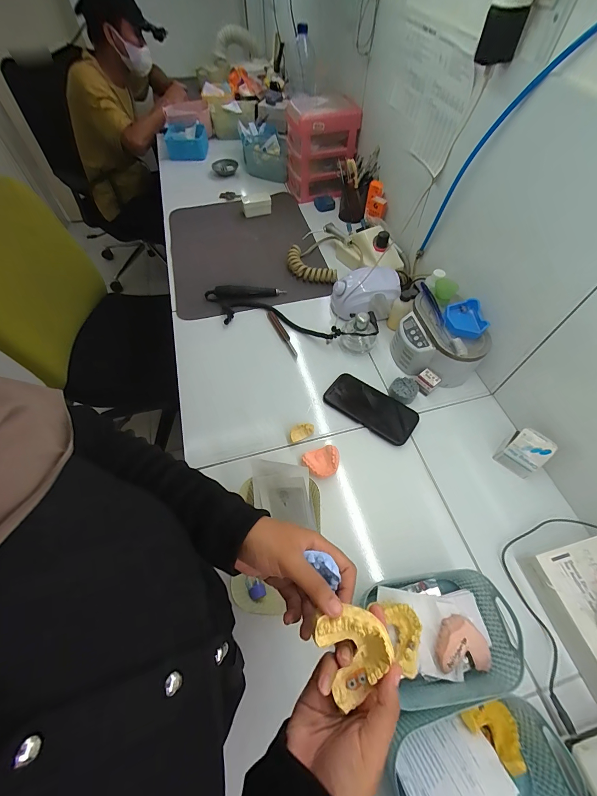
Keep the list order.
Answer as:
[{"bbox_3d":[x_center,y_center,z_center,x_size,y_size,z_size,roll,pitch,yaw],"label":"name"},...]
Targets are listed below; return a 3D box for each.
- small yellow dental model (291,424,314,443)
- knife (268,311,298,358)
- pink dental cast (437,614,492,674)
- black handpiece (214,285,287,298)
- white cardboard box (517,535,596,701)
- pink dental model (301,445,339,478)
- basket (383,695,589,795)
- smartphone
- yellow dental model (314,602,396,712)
[{"bbox_3d":[0.005,0.063,0.566,0.044,0.027,0.021,-26,62,-16],"label":"small yellow dental model"},{"bbox_3d":[-0.033,-0.143,0.696,0.020,0.011,0.137,-23,61,-14],"label":"knife"},{"bbox_3d":[0.194,0.292,0.378,0.059,0.025,0.054,-4,58,-3],"label":"pink dental cast"},{"bbox_3d":[-0.115,-0.252,0.755,0.160,0.030,0.037,-2,58,-2],"label":"black handpiece"},{"bbox_3d":[0.396,0.272,0.404,0.136,0.060,0.166,-12,59,-7],"label":"white cardboard box"},{"bbox_3d":[0.041,0.110,0.535,0.059,0.032,0.052,-22,61,-13],"label":"pink dental model"},{"bbox_3d":[0.181,0.383,0.325,0.164,0.071,0.124,-15,59,-9],"label":"basket"},{"bbox_3d":[0.135,0.018,0.595,0.168,0.010,0.079,30,71,16],"label":"smartphone"},{"bbox_3d":[0.046,0.201,0.252,0.052,0.029,0.059,-22,61,-11],"label":"yellow dental model"}]

